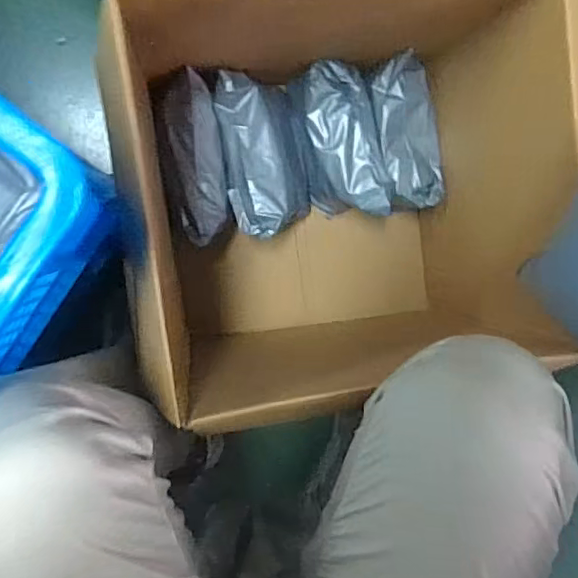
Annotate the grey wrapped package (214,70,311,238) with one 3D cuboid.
[{"bbox_3d":[-0.029,-0.166,0.733,0.108,0.116,0.183,-11,97,-7],"label":"grey wrapped package"}]

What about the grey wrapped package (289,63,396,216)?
[{"bbox_3d":[0.063,-0.184,0.748,0.095,0.115,0.190,-19,98,-6],"label":"grey wrapped package"}]

